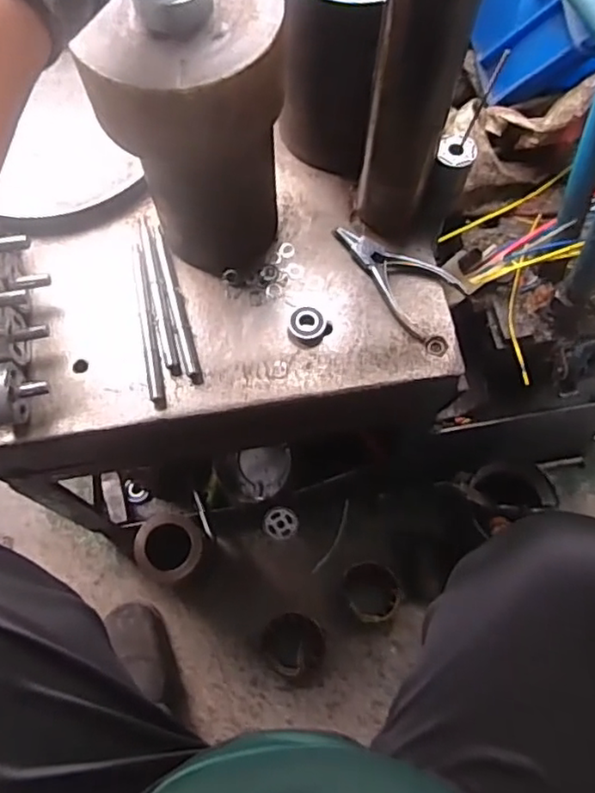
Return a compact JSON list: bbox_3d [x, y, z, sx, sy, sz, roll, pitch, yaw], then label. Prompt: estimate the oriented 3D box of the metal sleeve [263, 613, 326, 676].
[{"bbox_3d":[-0.006,0.354,0.869,0.088,0.046,0.085,4,69,2],"label":"metal sleeve"}]

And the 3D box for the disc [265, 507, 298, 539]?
[{"bbox_3d":[-0.026,0.195,0.941,0.052,0.006,0.050,0,86,7],"label":"disc"}]

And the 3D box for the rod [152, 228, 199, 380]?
[{"bbox_3d":[-0.113,-0.088,0.569,0.011,0.013,0.165,-15,69,-6],"label":"rod"}]

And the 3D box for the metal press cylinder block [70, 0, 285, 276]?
[{"bbox_3d":[-0.080,-0.214,0.506,0.138,0.218,0.131,3,69,1],"label":"metal press cylinder block"}]

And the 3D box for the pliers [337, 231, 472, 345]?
[{"bbox_3d":[0.089,-0.118,0.579,0.130,0.012,0.069,40,74,14],"label":"pliers"}]

